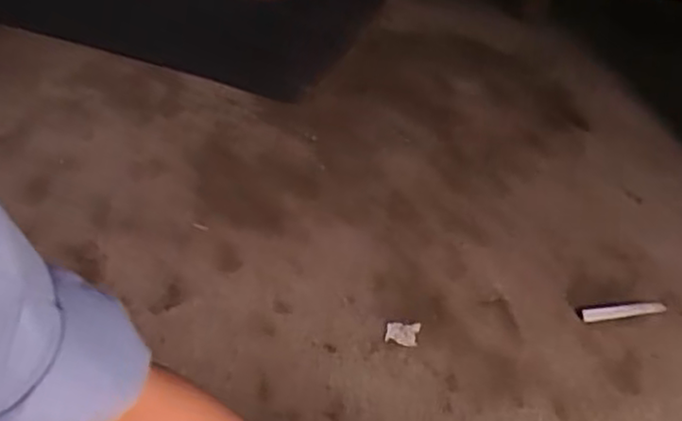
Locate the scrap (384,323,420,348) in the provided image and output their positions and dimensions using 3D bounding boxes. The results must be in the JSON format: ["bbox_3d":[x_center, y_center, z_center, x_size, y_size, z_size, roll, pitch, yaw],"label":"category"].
[{"bbox_3d":[0.063,0.126,0.715,0.033,0.005,0.028,10,48,10],"label":"scrap"}]

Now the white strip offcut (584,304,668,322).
[{"bbox_3d":[0.296,0.105,0.724,0.090,0.005,0.013,-5,47,-4],"label":"white strip offcut"}]

